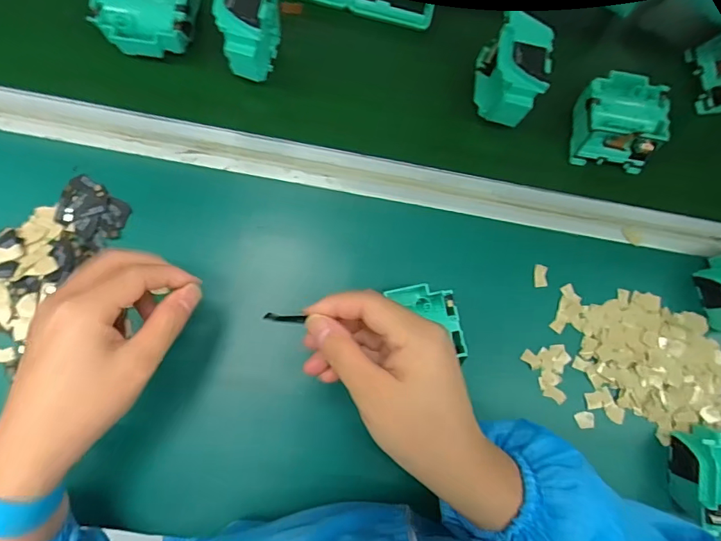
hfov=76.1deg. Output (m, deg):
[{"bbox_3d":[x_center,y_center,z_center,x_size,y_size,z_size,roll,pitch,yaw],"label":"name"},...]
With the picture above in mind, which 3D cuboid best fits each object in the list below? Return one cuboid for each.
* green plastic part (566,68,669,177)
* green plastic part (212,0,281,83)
[{"bbox_3d":[0.238,-0.139,0.434,0.075,0.048,0.081,10,82,-4],"label":"green plastic part"},{"bbox_3d":[-0.095,-0.208,0.393,0.043,0.069,0.079,9,82,-4],"label":"green plastic part"}]

